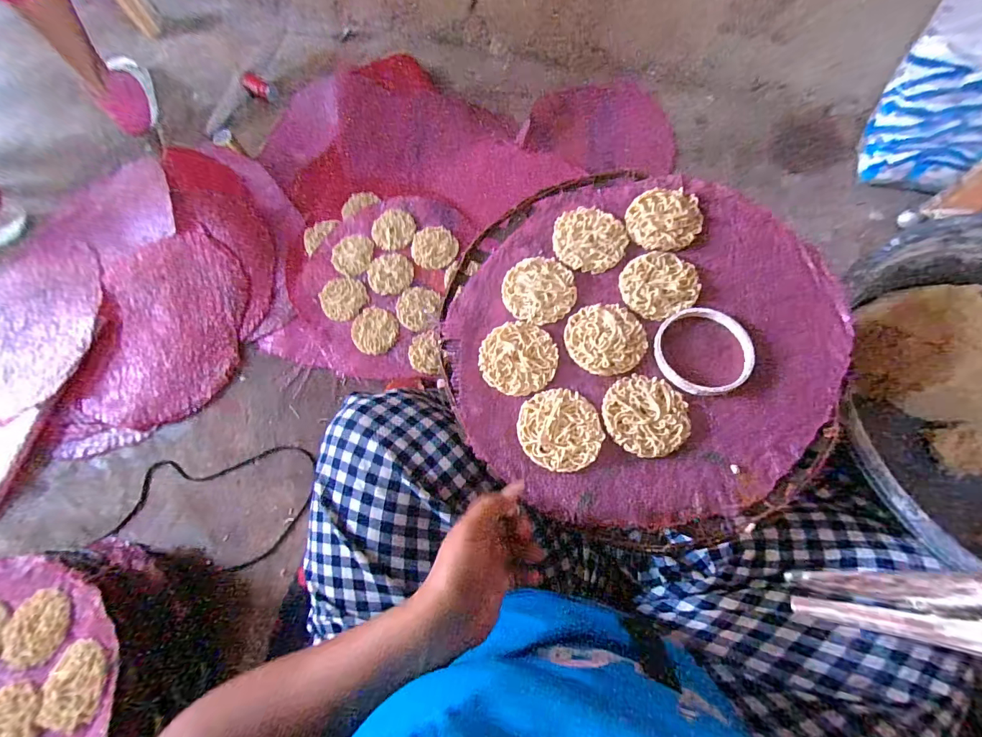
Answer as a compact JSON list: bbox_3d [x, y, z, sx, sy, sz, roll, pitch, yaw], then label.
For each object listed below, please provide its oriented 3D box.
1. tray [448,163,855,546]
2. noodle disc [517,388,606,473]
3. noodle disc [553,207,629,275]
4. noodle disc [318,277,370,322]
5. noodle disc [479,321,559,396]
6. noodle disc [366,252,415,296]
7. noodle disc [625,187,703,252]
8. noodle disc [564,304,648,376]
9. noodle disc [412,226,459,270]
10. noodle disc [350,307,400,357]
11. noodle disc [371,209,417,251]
[{"bbox_3d":[0.141,-0.034,0.427,0.371,0.027,0.377,-3,68,6],"label":"tray"},{"bbox_3d":[0.065,0.056,0.397,0.075,0.009,0.076,-3,68,6],"label":"noodle disc"},{"bbox_3d":[0.106,-0.142,0.466,0.079,0.008,0.073,-3,68,6],"label":"noodle disc"},{"bbox_3d":[-0.245,-0.119,0.714,0.075,0.005,0.081,-3,68,6],"label":"noodle disc"},{"bbox_3d":[0.028,-0.012,0.426,0.074,0.006,0.075,30,75,17],"label":"noodle disc"},{"bbox_3d":[-0.169,-0.161,0.718,0.074,0.007,0.084,-22,67,-2],"label":"noodle disc"},{"bbox_3d":[0.189,-0.163,0.465,0.077,0.008,0.072,-3,68,6],"label":"noodle disc"},{"bbox_3d":[0.114,-0.032,0.424,0.075,0.009,0.075,-16,67,1],"label":"noodle disc"},{"bbox_3d":[-0.096,-0.207,0.723,0.076,0.010,0.075,-3,68,6],"label":"noodle disc"},{"bbox_3d":[-0.187,-0.062,0.689,0.074,0.005,0.080,-3,68,6],"label":"noodle disc"},{"bbox_3d":[-0.170,-0.244,0.746,0.075,0.005,0.081,-3,68,6],"label":"noodle disc"}]

